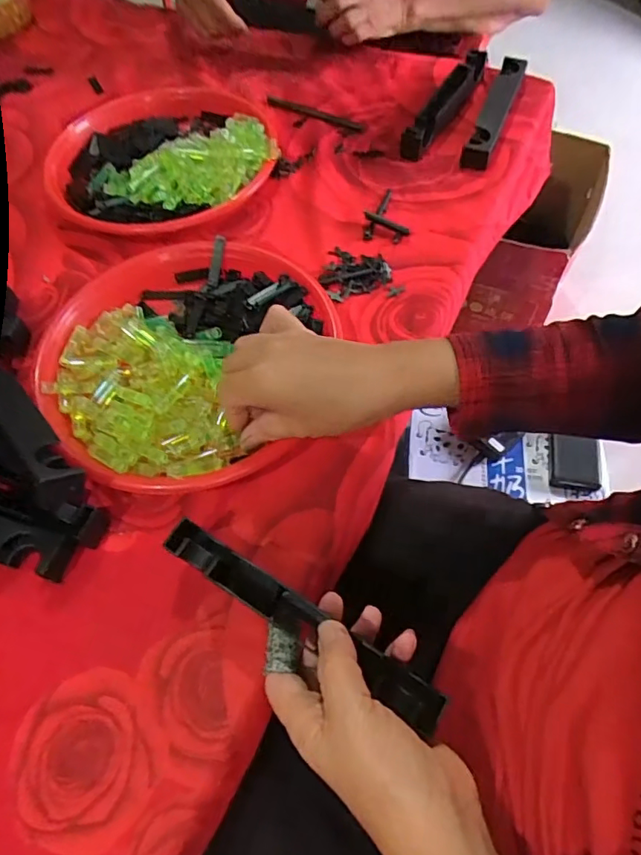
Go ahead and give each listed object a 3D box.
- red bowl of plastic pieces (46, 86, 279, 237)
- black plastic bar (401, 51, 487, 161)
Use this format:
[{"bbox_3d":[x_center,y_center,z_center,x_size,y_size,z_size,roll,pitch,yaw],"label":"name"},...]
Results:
[{"bbox_3d":[-0.176,-0.296,0.590,0.240,0.046,0.221,-1,60,2],"label":"red bowl of plastic pieces"},{"bbox_3d":[0.153,-0.394,0.631,0.028,0.029,0.211,24,64,16],"label":"black plastic bar"}]

